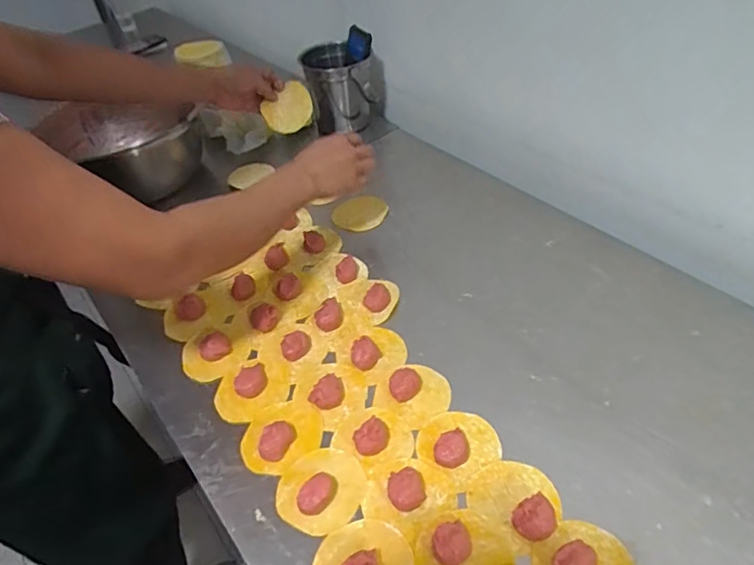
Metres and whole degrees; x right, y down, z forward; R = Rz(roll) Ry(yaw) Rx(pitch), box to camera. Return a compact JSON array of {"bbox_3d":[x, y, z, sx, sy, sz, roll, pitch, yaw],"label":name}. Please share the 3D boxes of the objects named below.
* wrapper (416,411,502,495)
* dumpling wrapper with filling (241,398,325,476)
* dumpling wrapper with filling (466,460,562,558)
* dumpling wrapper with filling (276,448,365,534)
[{"bbox_3d":[0.081,0.157,0.530,0.074,0.023,0.075,-32,51,-22],"label":"wrapper"},{"bbox_3d":[-0.101,0.157,0.557,0.086,0.018,0.070,-32,51,-22],"label":"dumpling wrapper with filling"},{"bbox_3d":[0.128,0.194,0.485,0.077,0.020,0.074,32,58,31],"label":"dumpling wrapper with filling"},{"bbox_3d":[-0.053,0.193,0.510,0.080,0.020,0.083,-3,46,4],"label":"dumpling wrapper with filling"}]

